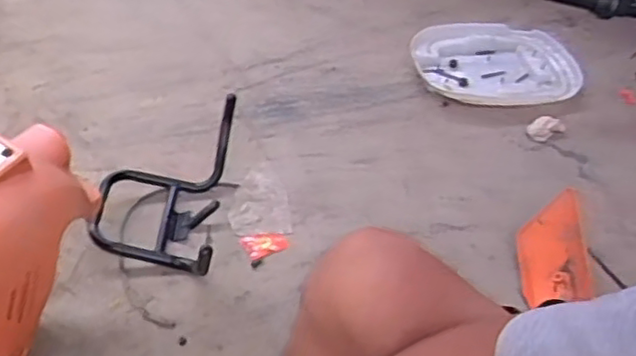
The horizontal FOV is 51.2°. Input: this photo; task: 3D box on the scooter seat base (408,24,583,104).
[{"bbox_3d":[0.412,-0.249,1.494,0.373,0.050,0.261,-6,45,-13],"label":"scooter seat base"}]

